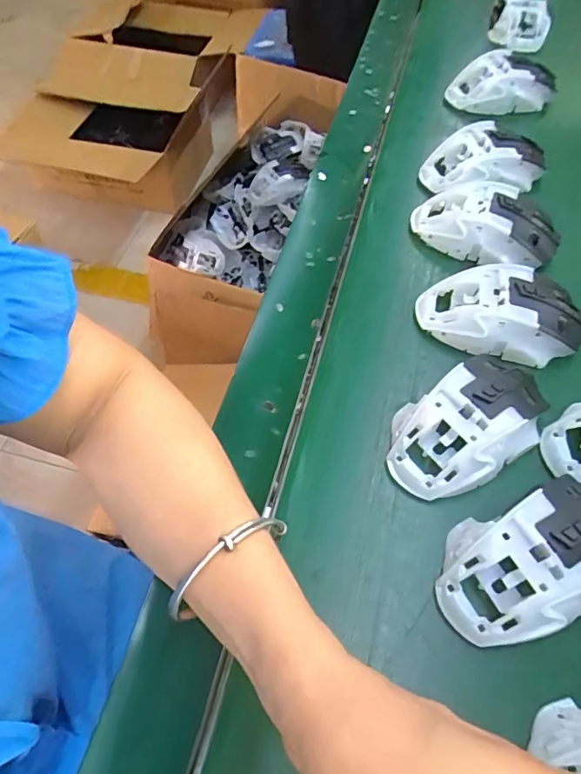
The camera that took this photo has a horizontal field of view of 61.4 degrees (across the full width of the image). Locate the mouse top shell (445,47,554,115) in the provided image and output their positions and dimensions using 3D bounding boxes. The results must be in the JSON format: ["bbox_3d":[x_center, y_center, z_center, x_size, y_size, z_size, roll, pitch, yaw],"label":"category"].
[{"bbox_3d":[0.224,-0.320,0.523,0.101,0.049,0.058,-11,59,-7],"label":"mouse top shell"}]

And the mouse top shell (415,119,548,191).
[{"bbox_3d":[0.179,-0.204,0.450,0.111,0.043,0.066,-11,59,-7],"label":"mouse top shell"}]

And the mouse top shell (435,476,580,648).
[{"bbox_3d":[0.135,0.092,0.264,0.108,0.036,0.065,-18,61,-11],"label":"mouse top shell"}]

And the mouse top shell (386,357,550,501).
[{"bbox_3d":[0.111,0.025,0.304,0.101,0.037,0.071,-31,64,-18],"label":"mouse top shell"}]

